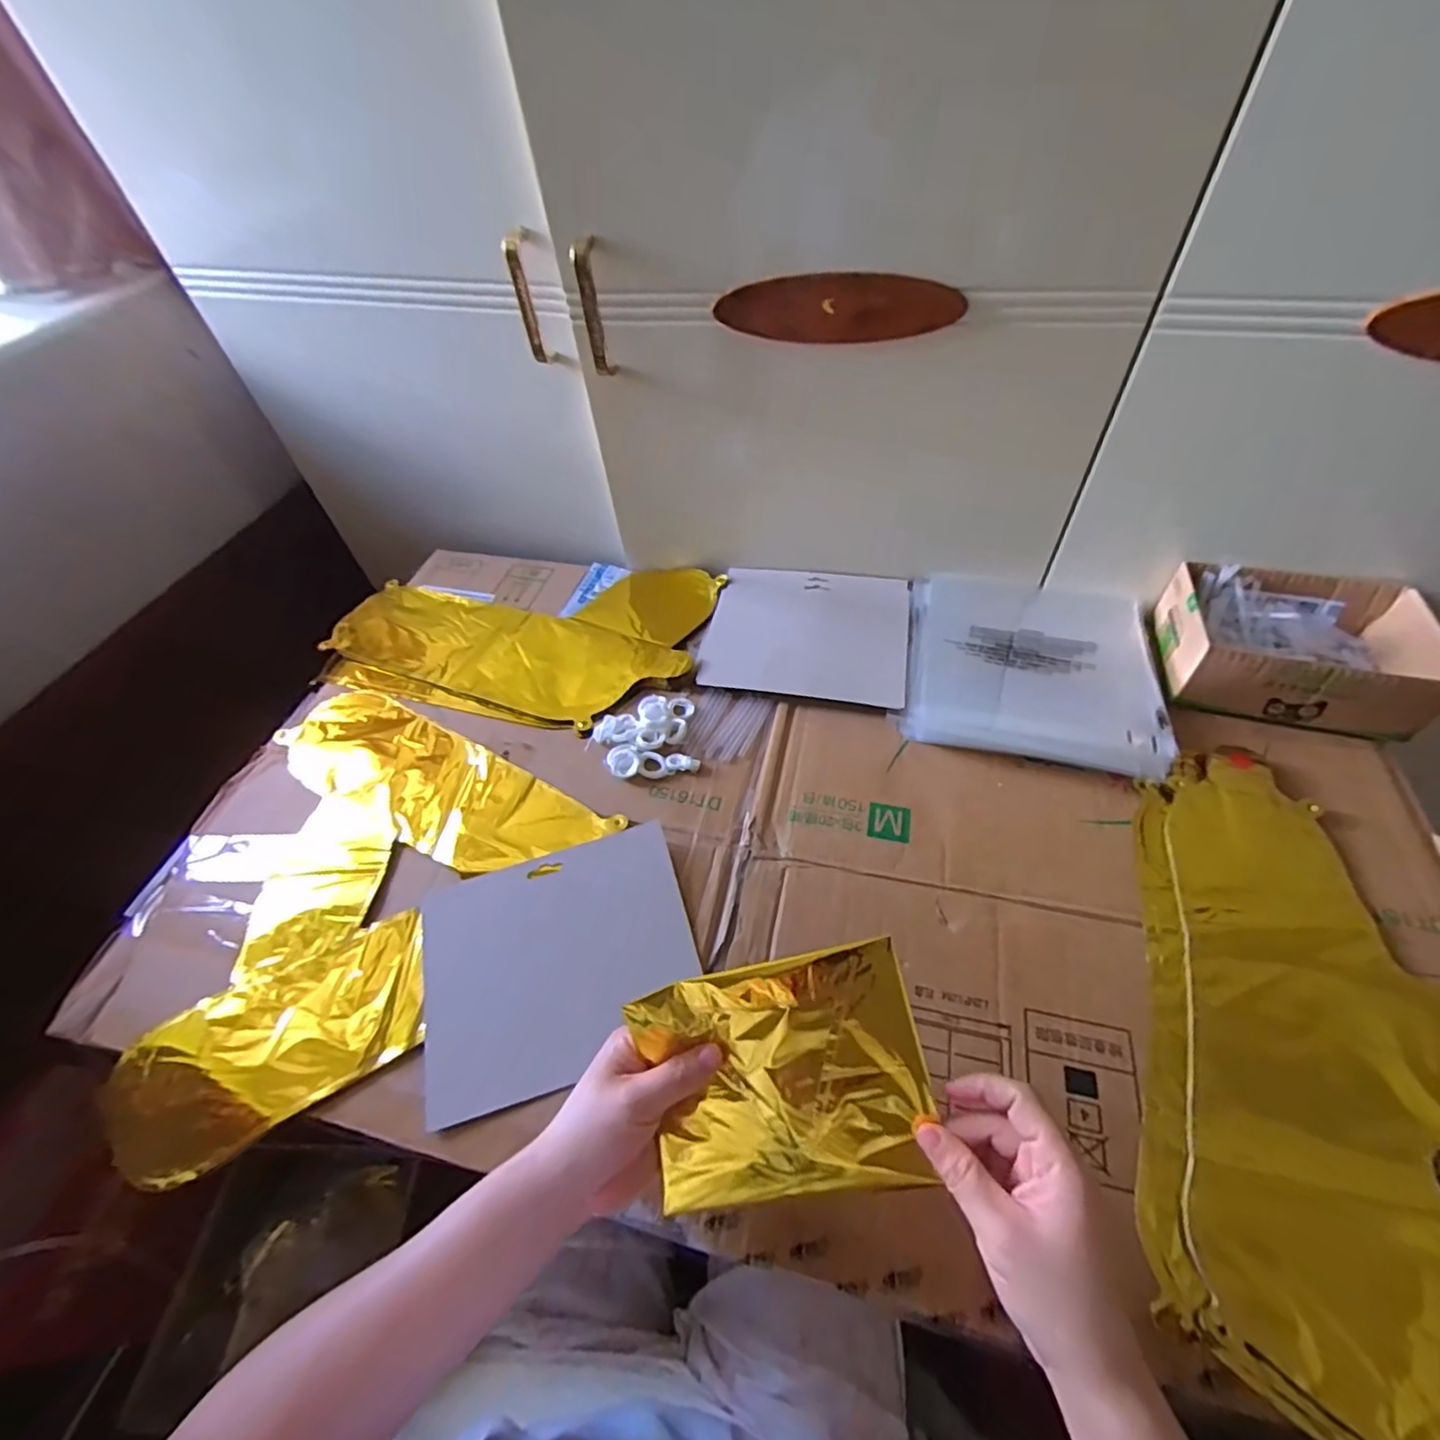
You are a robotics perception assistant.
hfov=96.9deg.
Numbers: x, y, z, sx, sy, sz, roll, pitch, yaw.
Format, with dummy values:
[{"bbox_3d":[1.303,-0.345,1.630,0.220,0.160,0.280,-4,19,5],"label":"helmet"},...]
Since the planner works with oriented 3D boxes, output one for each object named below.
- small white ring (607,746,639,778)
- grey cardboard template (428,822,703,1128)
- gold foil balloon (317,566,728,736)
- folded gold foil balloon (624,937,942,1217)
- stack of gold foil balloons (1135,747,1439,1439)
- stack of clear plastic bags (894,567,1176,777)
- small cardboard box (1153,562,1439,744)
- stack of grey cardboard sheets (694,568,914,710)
[{"bbox_3d":[-0.085,0.036,0.558,0.026,0.006,0.033,-26,55,-14],"label":"small white ring"},{"bbox_3d":[-0.116,0.171,0.458,0.188,0.006,0.158,-16,58,-8],"label":"grey cardboard template"},{"bbox_3d":[-0.220,-0.099,0.692,0.399,0.025,0.232,10,55,12],"label":"gold foil balloon"},{"bbox_3d":[0.033,0.196,0.343,0.147,0.015,0.121,-14,83,10],"label":"folded gold foil balloon"},{"bbox_3d":[0.387,0.209,0.389,0.225,0.017,0.408,14,56,15],"label":"stack of gold foil balloons"},{"bbox_3d":[0.290,-0.056,0.597,0.220,0.020,0.219,12,55,14],"label":"stack of clear plastic bags"},{"bbox_3d":[0.495,-0.069,0.554,0.177,0.059,0.142,12,55,14],"label":"small cardboard box"},{"bbox_3d":[0.089,-0.093,0.648,0.198,0.009,0.172,6,54,9],"label":"stack of grey cardboard sheets"}]

